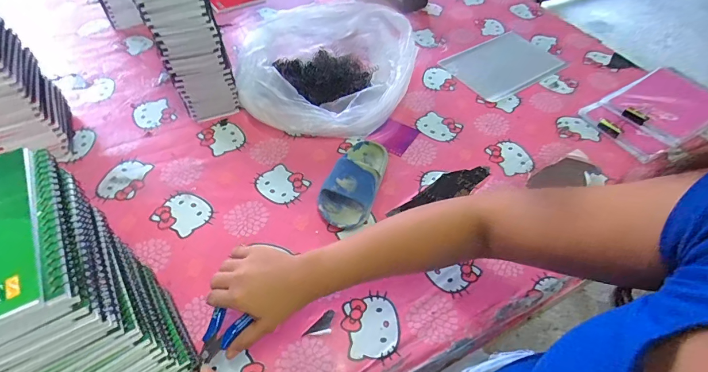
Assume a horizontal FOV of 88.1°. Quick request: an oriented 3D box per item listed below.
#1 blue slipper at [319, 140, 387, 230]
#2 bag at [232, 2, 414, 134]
[{"bbox_3d":[0.006,-0.015,0.588,0.079,0.062,0.175,19,54,12],"label":"blue slipper"},{"bbox_3d":[-0.049,-0.232,0.710,0.298,0.124,0.294,15,53,9],"label":"bag"}]

